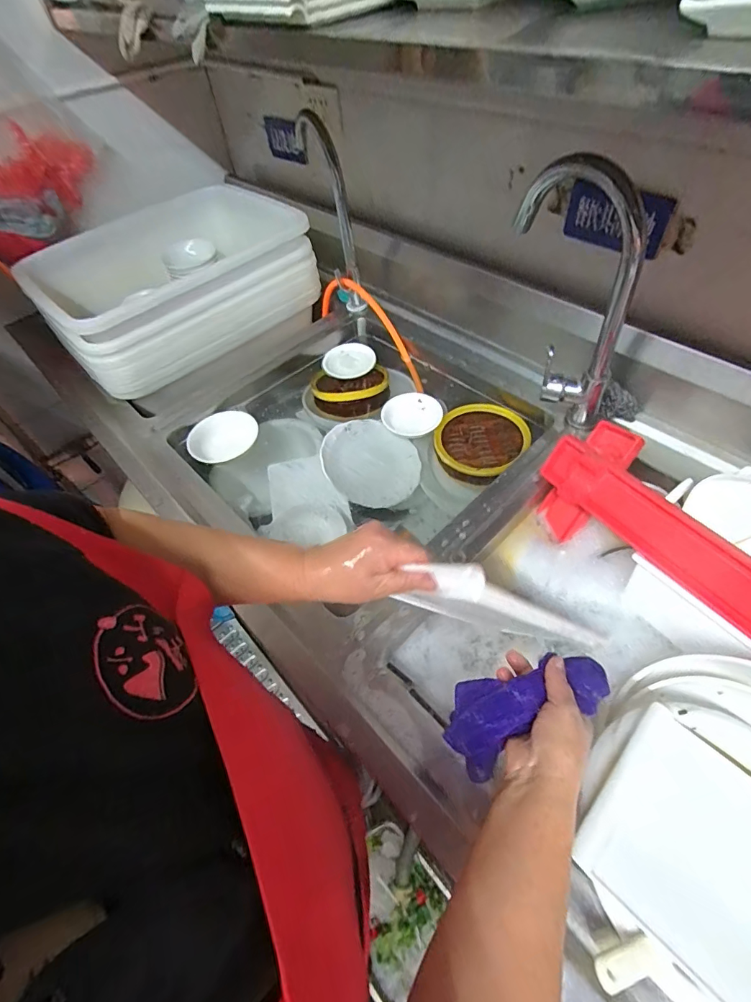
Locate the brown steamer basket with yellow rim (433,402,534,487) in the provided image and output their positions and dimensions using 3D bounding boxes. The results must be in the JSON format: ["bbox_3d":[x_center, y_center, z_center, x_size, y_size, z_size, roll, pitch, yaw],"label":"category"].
[{"bbox_3d":[0.190,-0.109,0.792,0.155,0.043,0.164,-2,53,3],"label":"brown steamer basket with yellow rim"}]

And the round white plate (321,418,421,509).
[{"bbox_3d":[-0.010,-0.069,0.798,0.185,0.030,0.157,35,62,26],"label":"round white plate"}]

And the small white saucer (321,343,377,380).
[{"bbox_3d":[-0.060,-0.306,0.969,0.111,0.019,0.103,-2,53,3],"label":"small white saucer"}]

